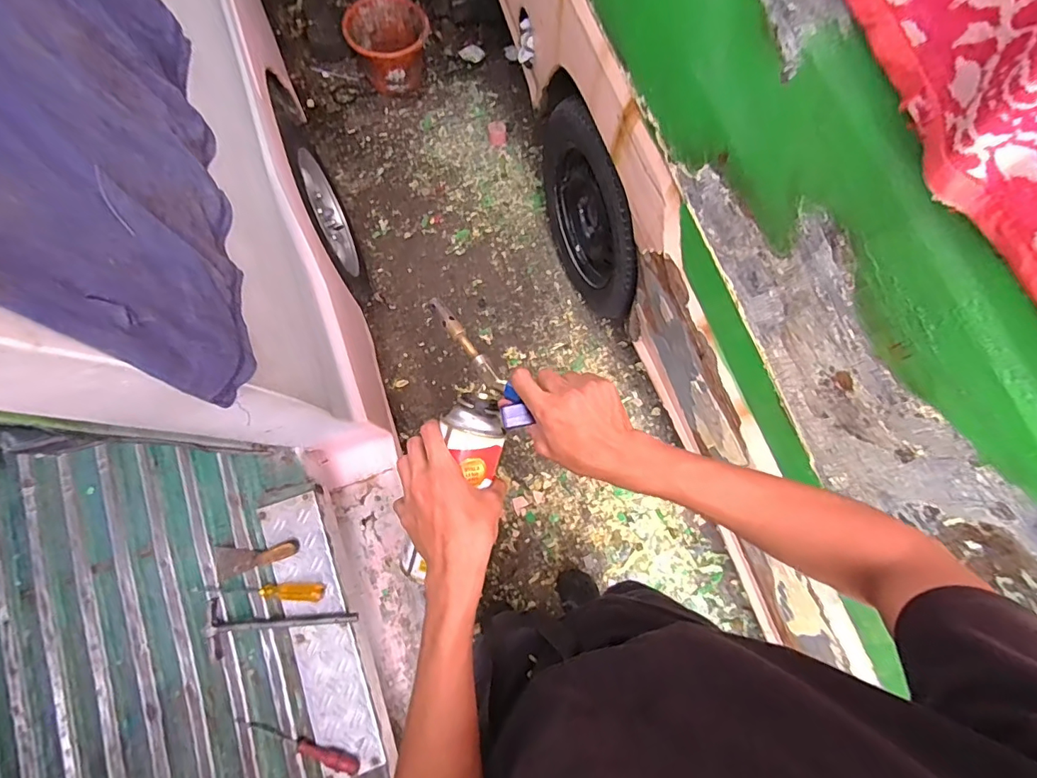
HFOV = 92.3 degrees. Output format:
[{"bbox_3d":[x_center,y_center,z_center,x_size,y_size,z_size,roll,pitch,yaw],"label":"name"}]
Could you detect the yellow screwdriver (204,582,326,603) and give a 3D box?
[{"bbox_3d":[-0.444,0.354,0.869,0.209,0.031,0.031,1,70,-1],"label":"yellow screwdriver"}]

